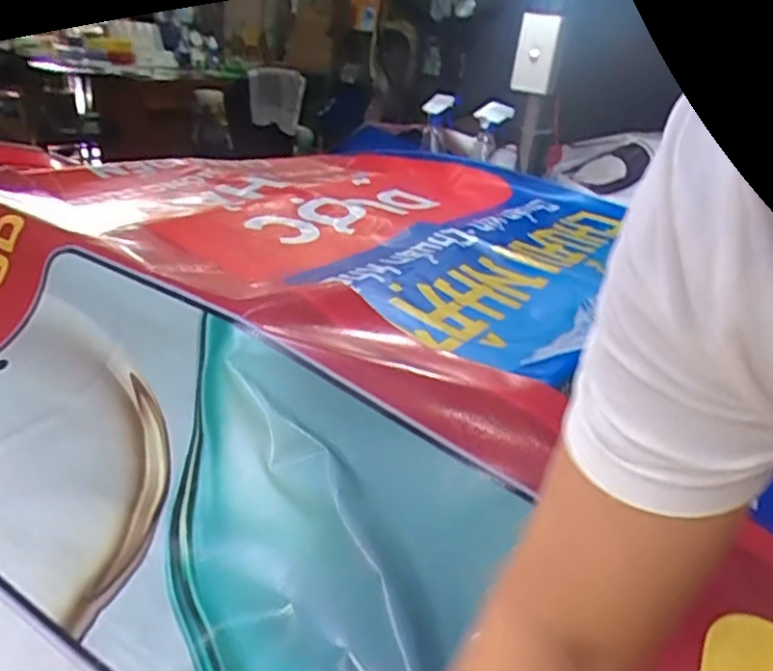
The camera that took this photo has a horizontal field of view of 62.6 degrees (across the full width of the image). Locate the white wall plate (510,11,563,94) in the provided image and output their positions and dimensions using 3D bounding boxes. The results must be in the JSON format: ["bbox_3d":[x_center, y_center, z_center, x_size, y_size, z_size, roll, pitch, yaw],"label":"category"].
[{"bbox_3d":[0.253,-0.477,1.075,0.066,0.121,0.023,11,25,9],"label":"white wall plate"}]

